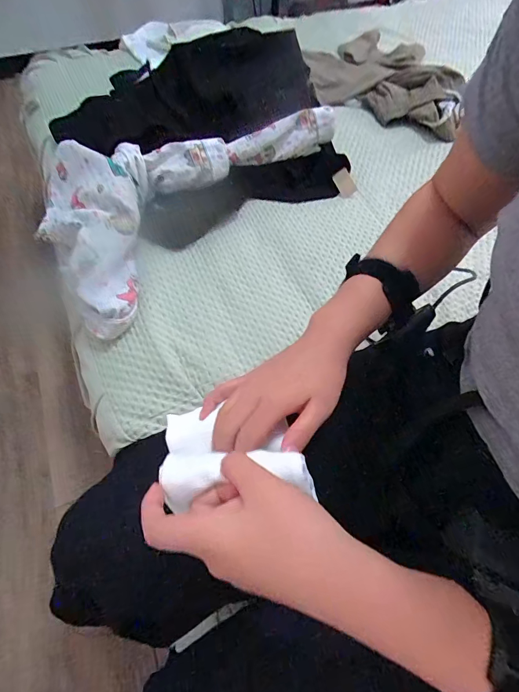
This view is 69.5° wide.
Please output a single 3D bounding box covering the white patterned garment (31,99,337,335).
[{"bbox_3d":[-0.163,-0.291,0.664,0.303,0.122,0.559,33,63,20],"label":"white patterned garment"}]

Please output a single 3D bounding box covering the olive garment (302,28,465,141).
[{"bbox_3d":[0.306,-0.670,0.930,0.408,0.081,0.360,20,59,13],"label":"olive garment"}]

